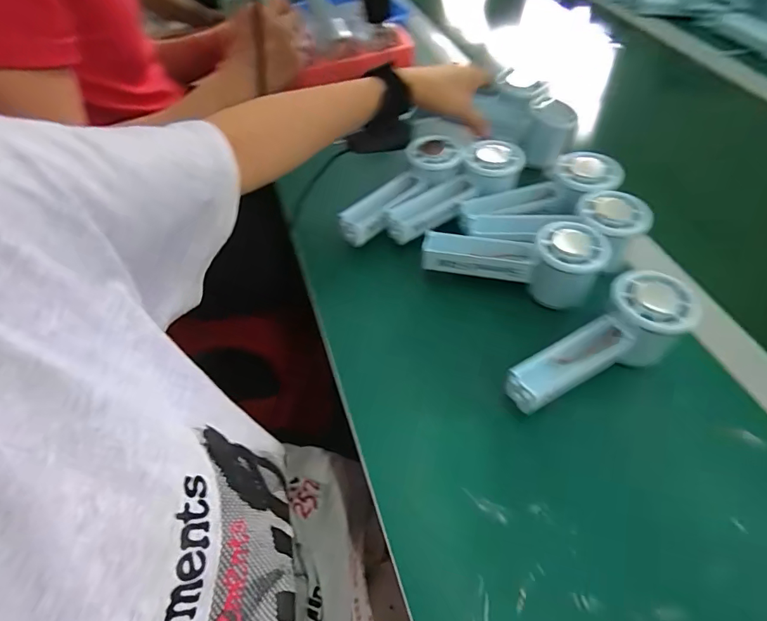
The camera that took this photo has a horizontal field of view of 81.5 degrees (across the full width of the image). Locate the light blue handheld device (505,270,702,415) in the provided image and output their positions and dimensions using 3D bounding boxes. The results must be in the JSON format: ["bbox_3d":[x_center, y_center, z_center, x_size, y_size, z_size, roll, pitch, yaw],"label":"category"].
[{"bbox_3d":[0.166,0.033,0.341,0.150,0.062,0.058,-30,58,-18],"label":"light blue handheld device"}]

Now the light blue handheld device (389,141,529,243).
[{"bbox_3d":[0.069,-0.125,0.458,0.150,0.044,0.059,-23,56,-14],"label":"light blue handheld device"}]

